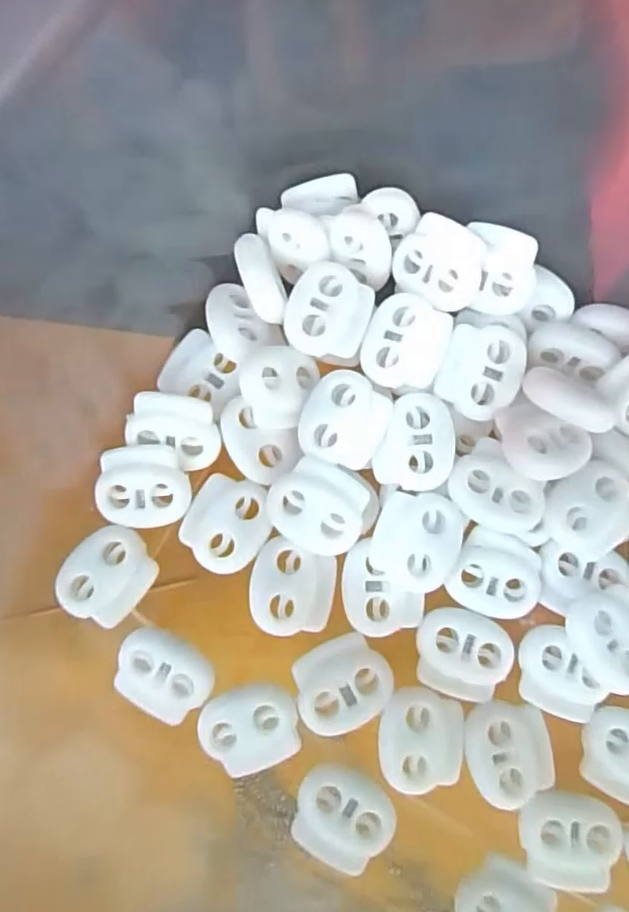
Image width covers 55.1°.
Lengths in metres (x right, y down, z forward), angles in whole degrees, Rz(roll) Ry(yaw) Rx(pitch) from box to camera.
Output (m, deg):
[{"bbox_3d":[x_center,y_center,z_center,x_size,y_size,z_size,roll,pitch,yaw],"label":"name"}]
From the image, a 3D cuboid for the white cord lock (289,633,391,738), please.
[{"bbox_3d":[0.006,0.051,0.132,0.021,0.004,0.019,-34,81,-7],"label":"white cord lock"}]

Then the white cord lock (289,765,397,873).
[{"bbox_3d":[0.006,0.078,0.130,0.021,0.004,0.019,31,80,5],"label":"white cord lock"}]

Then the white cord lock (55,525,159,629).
[{"bbox_3d":[-0.047,0.027,0.136,0.019,0.004,0.021,39,80,6],"label":"white cord lock"}]

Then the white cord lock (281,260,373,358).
[{"bbox_3d":[0.004,-0.034,0.138,0.019,0.004,0.021,15,79,2],"label":"white cord lock"}]

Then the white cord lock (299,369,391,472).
[{"bbox_3d":[0.007,-0.009,0.135,0.019,0.004,0.020,19,79,3],"label":"white cord lock"}]

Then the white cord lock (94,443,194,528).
[{"bbox_3d":[-0.040,0.007,0.138,0.021,0.004,0.018,-3,79,-2],"label":"white cord lock"}]

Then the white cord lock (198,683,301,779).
[{"bbox_3d":[-0.014,0.060,0.132,0.021,0.005,0.018,-14,79,-4],"label":"white cord lock"}]

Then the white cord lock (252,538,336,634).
[{"bbox_3d":[-0.005,0.030,0.137,0.019,0.004,0.020,8,79,0],"label":"white cord lock"}]

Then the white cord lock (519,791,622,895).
[{"bbox_3d":[0.054,0.084,0.131,0.022,0.005,0.022,18,79,2],"label":"white cord lock"}]

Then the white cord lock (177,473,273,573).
[{"bbox_3d":[-0.020,0.015,0.138,0.019,0.004,0.021,29,79,4],"label":"white cord lock"}]

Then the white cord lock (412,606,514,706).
[{"bbox_3d":[0.034,0.045,0.136,0.021,0.004,0.019,17,79,2],"label":"white cord lock"}]

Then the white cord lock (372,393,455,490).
[{"bbox_3d":[0.023,-0.004,0.135,0.016,0.004,0.021,14,79,2],"label":"white cord lock"}]

